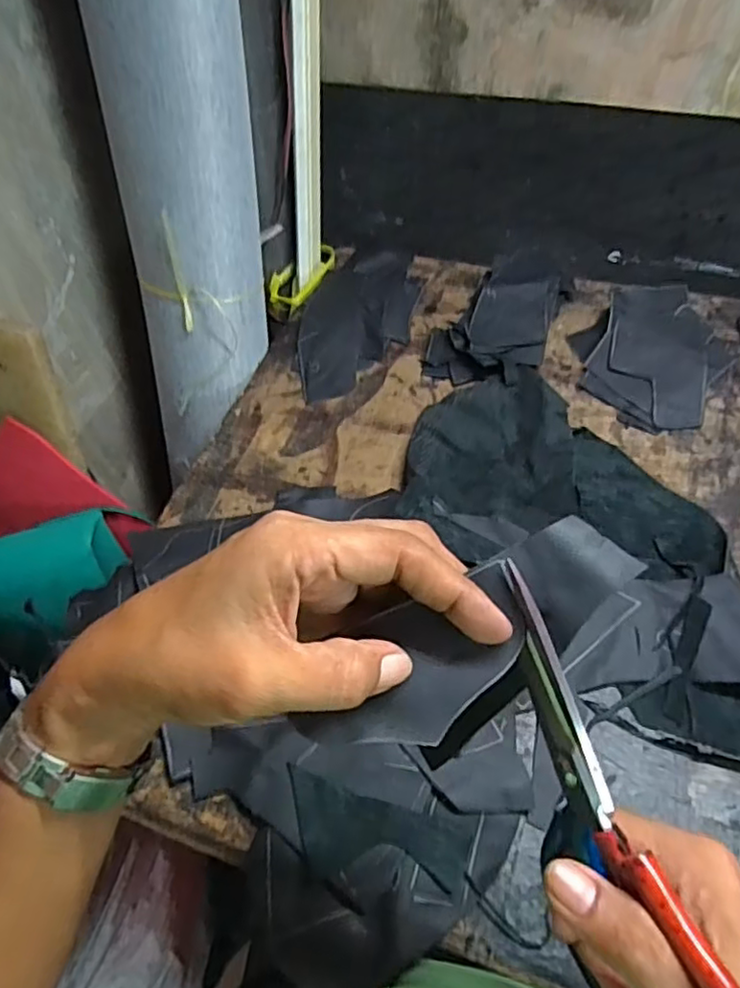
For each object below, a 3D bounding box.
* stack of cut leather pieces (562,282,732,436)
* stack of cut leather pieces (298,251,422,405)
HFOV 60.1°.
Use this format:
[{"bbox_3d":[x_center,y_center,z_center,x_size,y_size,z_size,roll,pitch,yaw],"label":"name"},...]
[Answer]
[{"bbox_3d":[0.260,-0.134,0.595,0.130,0.028,0.165,23,59,20],"label":"stack of cut leather pieces"},{"bbox_3d":[-0.012,-0.185,0.662,0.111,0.017,0.230,5,54,9],"label":"stack of cut leather pieces"}]

